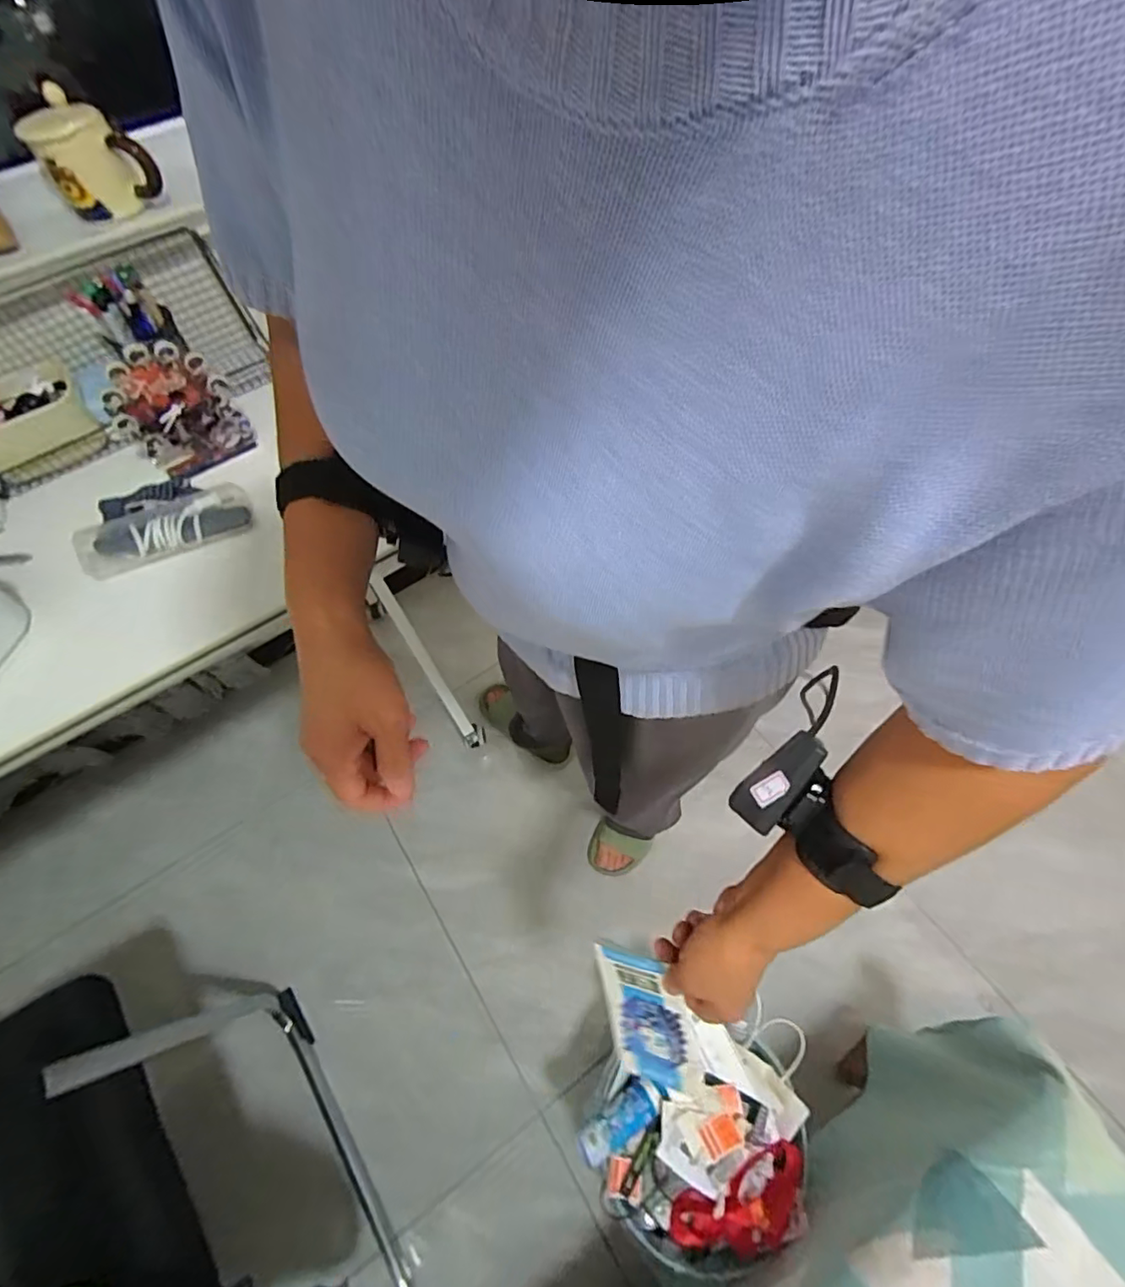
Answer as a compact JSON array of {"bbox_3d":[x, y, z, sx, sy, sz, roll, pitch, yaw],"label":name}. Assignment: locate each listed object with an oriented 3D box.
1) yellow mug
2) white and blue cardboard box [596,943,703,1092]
[{"bbox_3d":[-0.558,-0.580,0.661,0.119,0.095,0.091,-30,64,-13],"label":"yellow mug"},{"bbox_3d":[0.071,0.316,0.469,0.083,0.009,0.115,-9,96,38],"label":"white and blue cardboard box"}]

